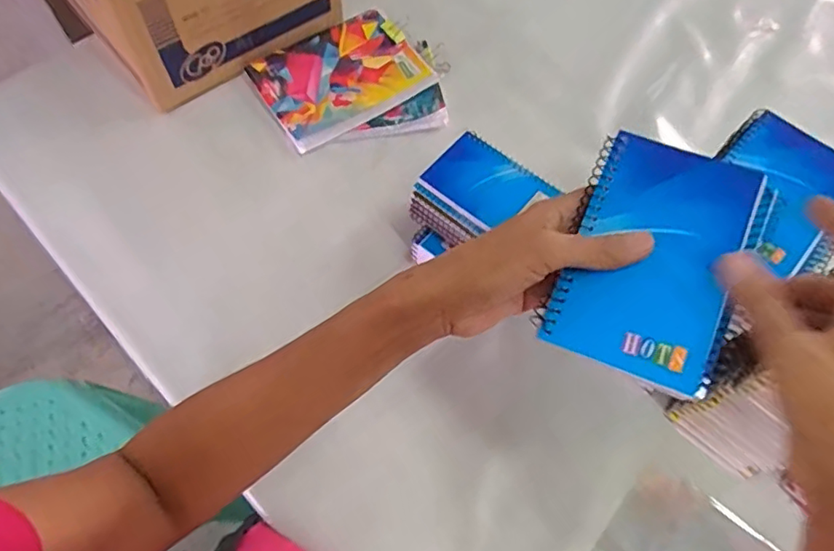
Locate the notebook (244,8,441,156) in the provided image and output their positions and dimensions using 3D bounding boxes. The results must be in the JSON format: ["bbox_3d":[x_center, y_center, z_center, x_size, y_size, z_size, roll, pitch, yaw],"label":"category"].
[{"bbox_3d":[-0.097,-0.252,0.712,0.194,0.013,0.145,-31,76,-11],"label":"notebook"}]

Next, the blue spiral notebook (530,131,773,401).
[{"bbox_3d":[0.128,-0.010,0.306,0.088,0.010,0.130,22,77,19],"label":"blue spiral notebook"}]

